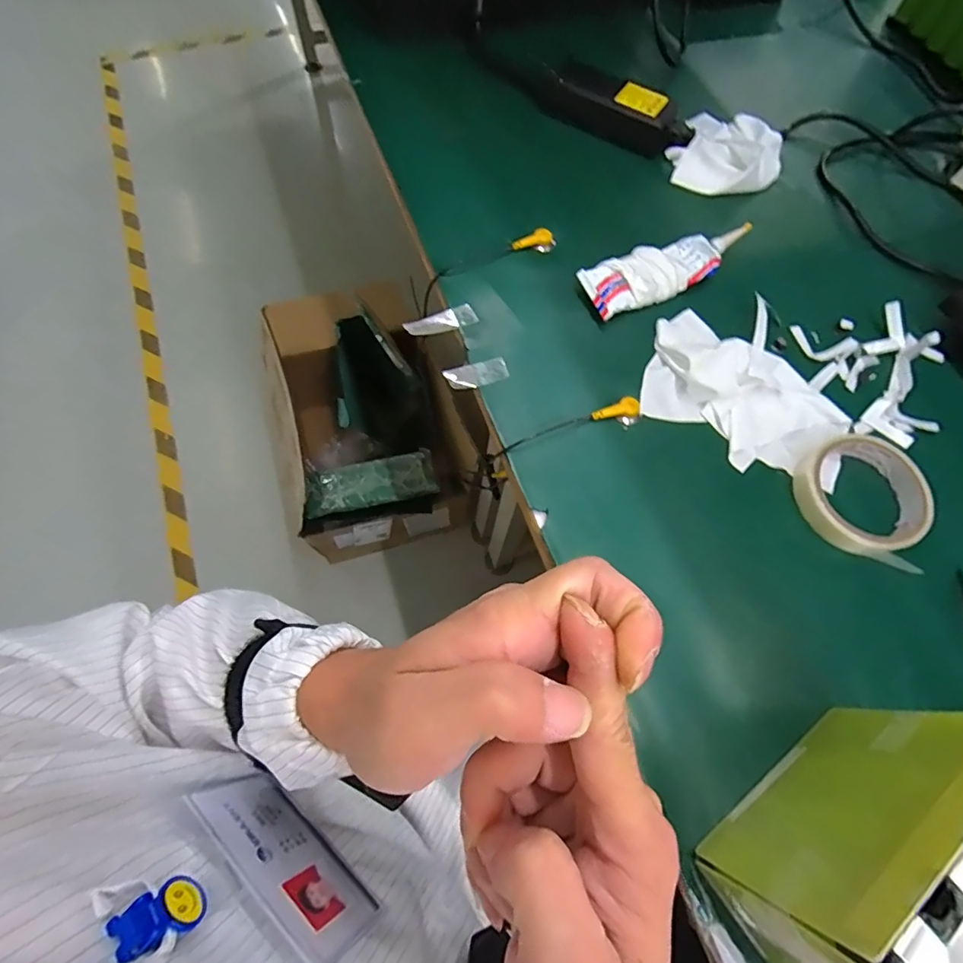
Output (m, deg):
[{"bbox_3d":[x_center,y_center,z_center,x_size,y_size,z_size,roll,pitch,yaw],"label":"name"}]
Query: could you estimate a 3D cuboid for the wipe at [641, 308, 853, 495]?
[{"bbox_3d":[0.222,-0.076,0.421,0.181,0.033,0.120,32,70,10],"label":"wipe"}]

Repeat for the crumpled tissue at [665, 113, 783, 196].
[{"bbox_3d":[0.264,-0.353,0.543,0.110,0.027,0.126,28,69,9],"label":"crumpled tissue"}]

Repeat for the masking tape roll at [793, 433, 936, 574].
[{"bbox_3d":[0.298,0.008,0.395,0.094,0.023,0.093,1,68,-2],"label":"masking tape roll"}]

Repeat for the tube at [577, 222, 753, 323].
[{"bbox_3d":[0.171,-0.196,0.469,0.169,0.025,0.052,-25,71,-12],"label":"tube"}]

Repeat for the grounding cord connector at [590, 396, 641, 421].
[{"bbox_3d":[0.112,-0.058,0.422,0.043,0.010,0.016,-17,69,-9],"label":"grounding cord connector"}]

